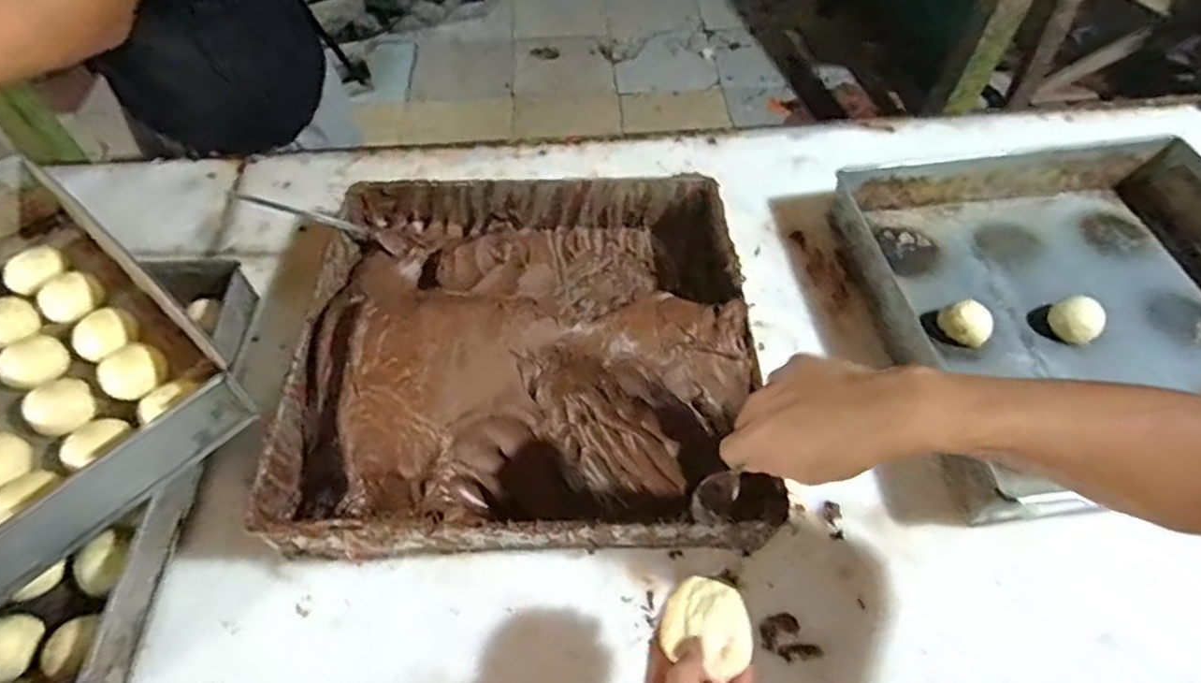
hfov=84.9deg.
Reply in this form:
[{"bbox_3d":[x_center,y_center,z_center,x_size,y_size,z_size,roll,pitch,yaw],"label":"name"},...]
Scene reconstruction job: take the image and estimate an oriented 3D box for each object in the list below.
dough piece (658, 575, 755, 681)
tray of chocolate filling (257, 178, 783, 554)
[{"bbox_3d":[0.068,0.176,0.411,0.056,0.014,0.055,0,55,0],"label":"dough piece"},{"bbox_3d":[-0.070,-0.007,0.637,0.415,0.105,0.408,-2,55,-2],"label":"tray of chocolate filling"}]

